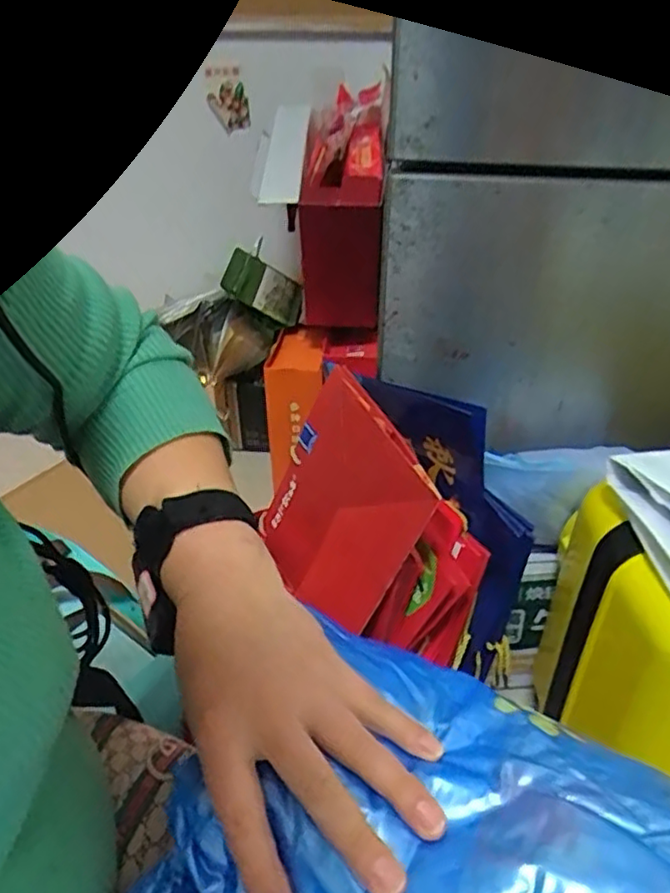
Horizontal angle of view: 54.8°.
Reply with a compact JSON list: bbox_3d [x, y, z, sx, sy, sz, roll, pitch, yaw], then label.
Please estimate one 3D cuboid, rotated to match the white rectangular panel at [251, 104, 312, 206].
[{"bbox_3d":[-0.074,-0.419,0.919,0.069,0.022,0.178,5,69,8],"label":"white rectangular panel"}]

